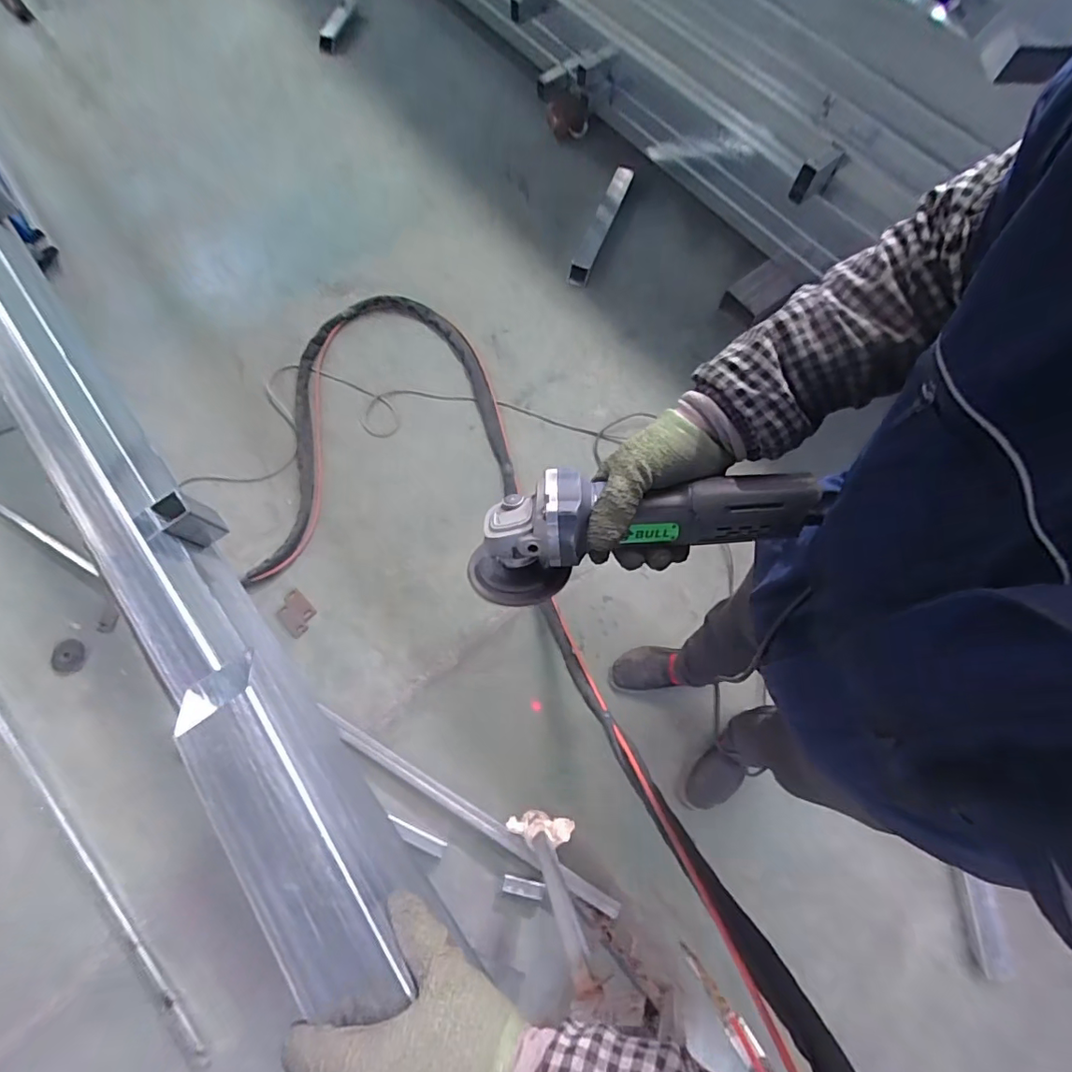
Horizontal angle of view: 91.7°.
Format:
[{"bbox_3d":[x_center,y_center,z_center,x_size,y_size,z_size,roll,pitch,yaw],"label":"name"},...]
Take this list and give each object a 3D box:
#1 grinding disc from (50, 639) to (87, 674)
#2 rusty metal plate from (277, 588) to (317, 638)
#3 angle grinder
[{"bbox_3d":[-1.171,0.301,1.301,0.084,0.007,0.084,0,73,-2],"label":"grinding disc"},{"bbox_3d":[-0.610,0.198,1.326,0.103,0.014,0.085,40,83,18],"label":"rusty metal plate"},{"bbox_3d":[0.082,-0.008,0.431,0.289,0.077,0.093,-8,73,6],"label":"angle grinder"}]

